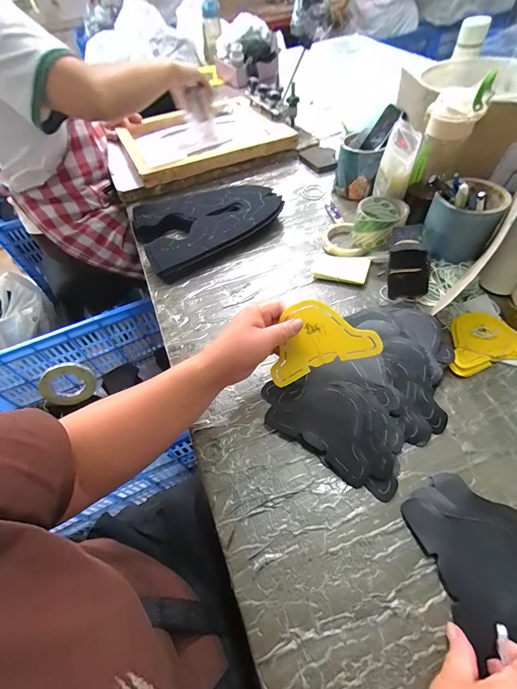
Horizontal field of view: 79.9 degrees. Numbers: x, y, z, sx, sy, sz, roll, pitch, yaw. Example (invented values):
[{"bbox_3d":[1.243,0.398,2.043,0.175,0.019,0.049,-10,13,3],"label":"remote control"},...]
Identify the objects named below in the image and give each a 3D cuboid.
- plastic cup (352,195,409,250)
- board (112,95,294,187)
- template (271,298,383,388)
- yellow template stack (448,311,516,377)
[{"bbox_3d":[0.223,-0.223,0.576,0.082,0.072,0.085,-3,54,4],"label":"plastic cup"},{"bbox_3d":[-0.159,-0.595,0.877,0.420,0.029,0.342,-24,55,-12],"label":"board"},{"bbox_3d":[0.064,-0.007,0.368,0.132,0.087,0.005,-23,10,23],"label":"template"},{"bbox_3d":[0.329,-0.009,0.450,0.137,0.011,0.093,-12,54,-3],"label":"yellow template stack"}]

